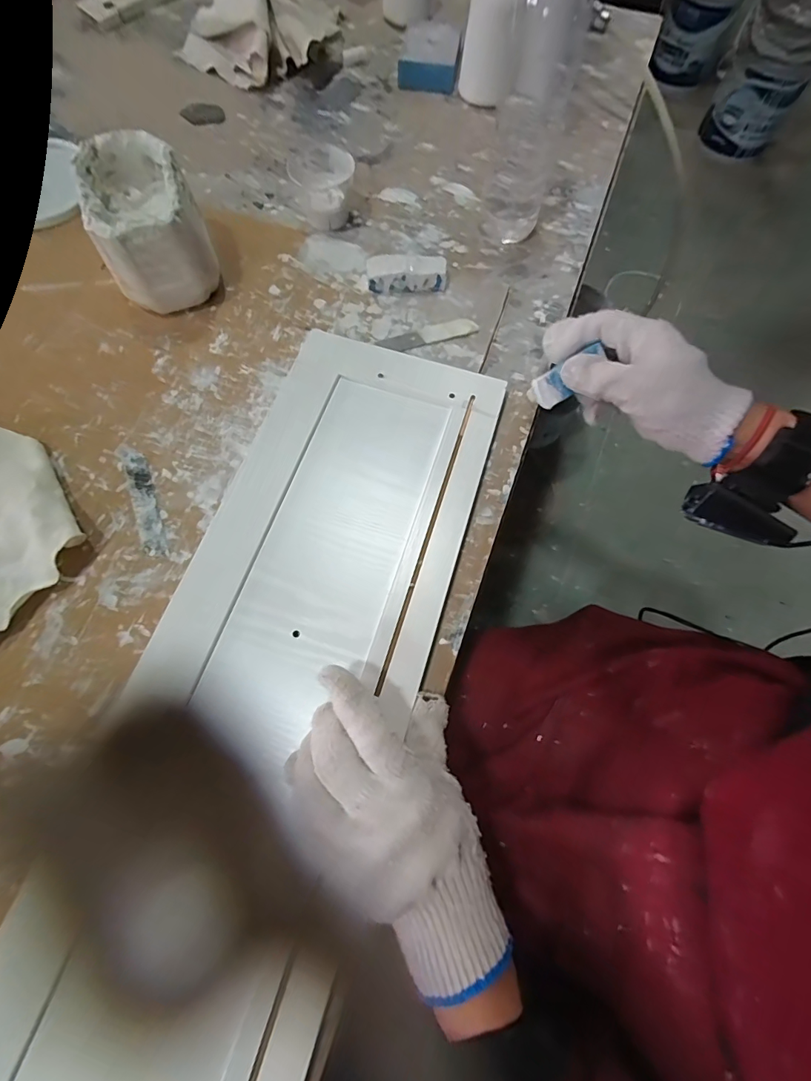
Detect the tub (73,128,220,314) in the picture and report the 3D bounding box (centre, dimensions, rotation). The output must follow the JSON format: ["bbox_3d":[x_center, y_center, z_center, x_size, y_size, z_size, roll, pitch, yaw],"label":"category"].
[{"bbox_3d":[-0.218,-0.264,0.379,0.079,0.085,0.112,-18,72,-9],"label":"tub"}]

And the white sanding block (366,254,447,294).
[{"bbox_3d":[0.002,-0.248,0.411,0.072,0.024,0.025,1,70,-2],"label":"white sanding block"}]

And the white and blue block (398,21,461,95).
[{"bbox_3d":[0.028,-0.595,0.539,0.070,0.034,0.097,7,70,0],"label":"white and blue block"}]

